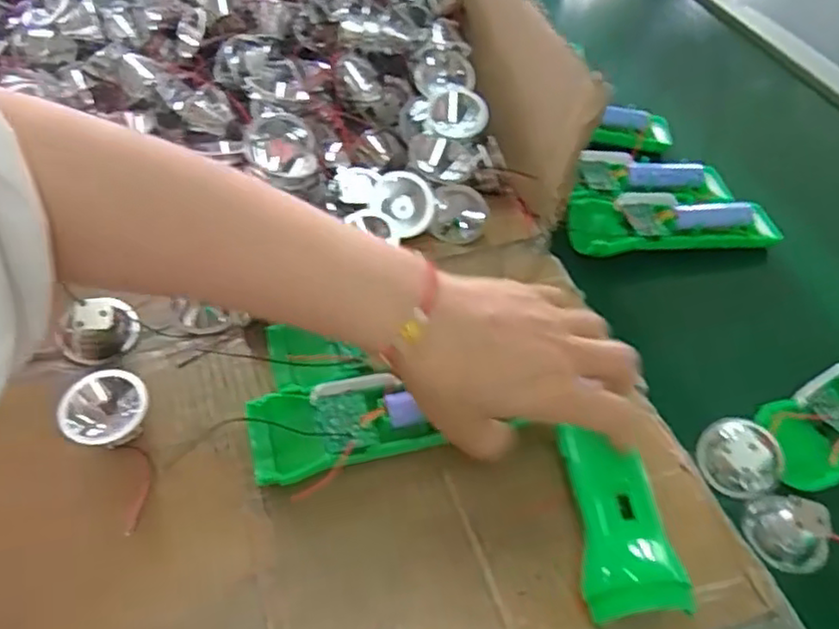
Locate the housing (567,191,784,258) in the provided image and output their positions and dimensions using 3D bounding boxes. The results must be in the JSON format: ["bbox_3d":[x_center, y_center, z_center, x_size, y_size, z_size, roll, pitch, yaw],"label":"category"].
[{"bbox_3d":[0.193,-0.075,0.517,0.165,0.025,0.053,-3,51,-8],"label":"housing"}]

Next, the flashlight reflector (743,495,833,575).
[{"bbox_3d":[0.204,0.120,0.370,0.029,0.033,0.042,-19,57,-16],"label":"flashlight reflector"}]

